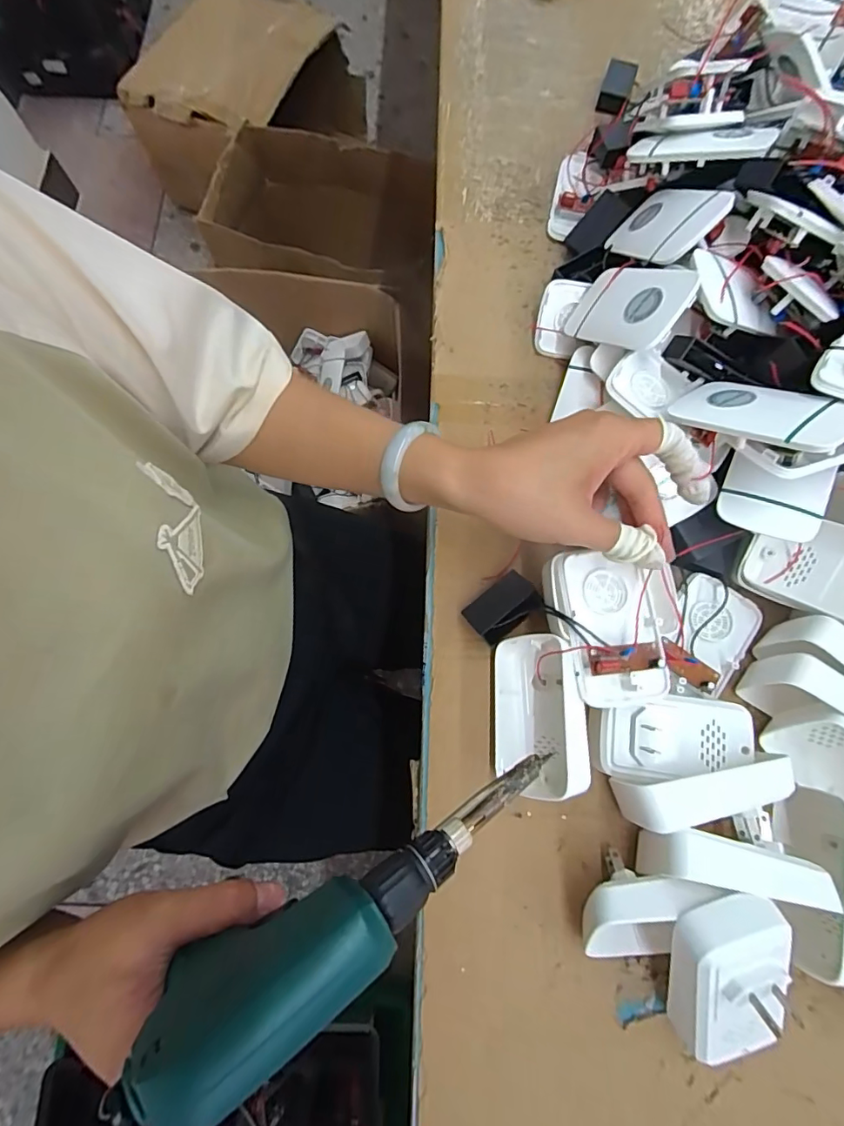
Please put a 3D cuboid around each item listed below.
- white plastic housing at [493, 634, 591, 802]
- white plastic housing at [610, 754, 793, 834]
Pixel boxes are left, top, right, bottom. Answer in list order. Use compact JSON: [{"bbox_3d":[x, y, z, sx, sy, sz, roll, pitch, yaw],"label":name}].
[{"bbox_3d":[0.073,0.096,0.320,0.049,0.052,0.096,-1,75,1],"label":"white plastic housing"},{"bbox_3d":[0.165,0.137,0.306,0.095,0.053,0.027,-11,75,-2],"label":"white plastic housing"}]

